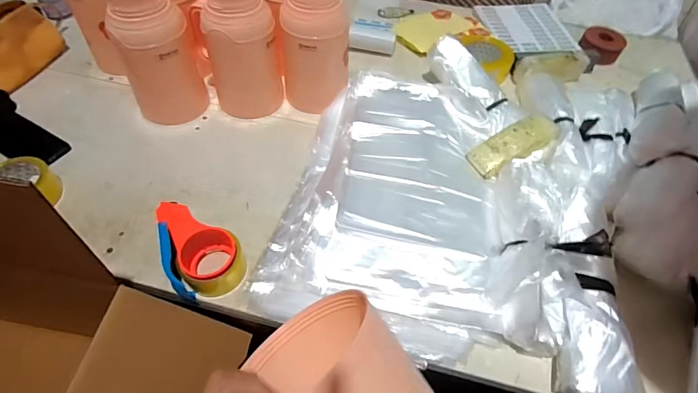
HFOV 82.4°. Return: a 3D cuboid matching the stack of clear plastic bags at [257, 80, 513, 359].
[{"bbox_3d":[0.081,-0.016,0.681,0.330,0.065,0.506,14,53,7],"label":"stack of clear plastic bags"}]

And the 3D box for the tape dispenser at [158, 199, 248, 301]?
[{"bbox_3d":[-0.218,0.074,0.599,0.103,0.061,0.136,-14,55,-14],"label":"tape dispenser"}]

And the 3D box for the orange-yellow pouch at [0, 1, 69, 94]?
[{"bbox_3d":[-0.709,-0.307,0.834,0.069,0.104,0.224,15,53,7],"label":"orange-yellow pouch"}]

